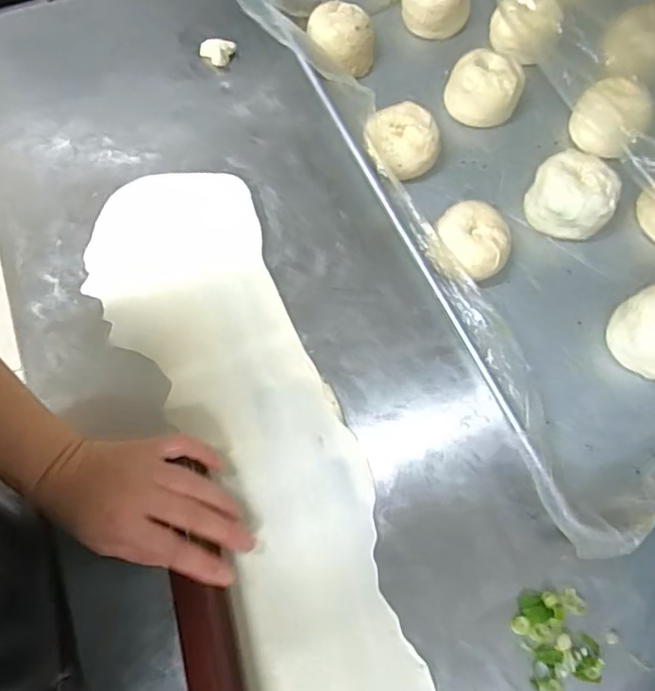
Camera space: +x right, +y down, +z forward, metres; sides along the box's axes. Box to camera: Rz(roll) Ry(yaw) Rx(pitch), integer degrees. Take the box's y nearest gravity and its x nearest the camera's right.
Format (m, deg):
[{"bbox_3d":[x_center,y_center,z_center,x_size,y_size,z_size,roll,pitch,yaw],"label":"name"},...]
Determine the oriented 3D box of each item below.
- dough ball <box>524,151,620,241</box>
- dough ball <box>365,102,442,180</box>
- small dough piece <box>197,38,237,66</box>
[{"bbox_3d":[0.217,-0.131,0.522,0.071,0.059,0.061,35,73,11],"label":"dough ball"},{"bbox_3d":[0.067,-0.187,0.546,0.066,0.051,0.067,-30,73,-11],"label":"dough ball"},{"bbox_3d":[-0.119,-0.311,0.617,0.038,0.015,0.021,7,70,1],"label":"small dough piece"}]

